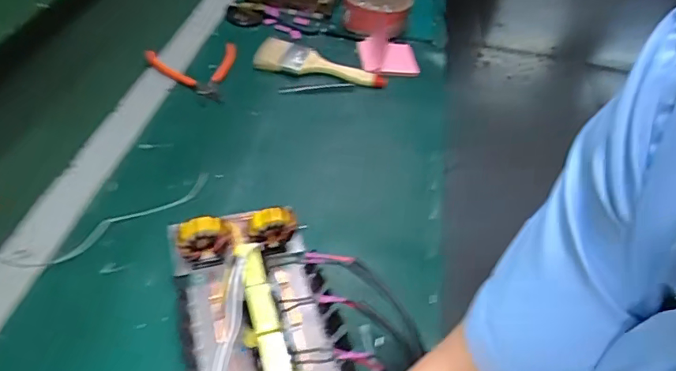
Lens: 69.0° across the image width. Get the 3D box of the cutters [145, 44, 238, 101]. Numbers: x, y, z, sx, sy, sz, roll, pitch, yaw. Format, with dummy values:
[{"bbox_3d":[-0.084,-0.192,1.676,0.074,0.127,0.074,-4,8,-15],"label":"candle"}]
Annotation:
[{"bbox_3d":[-0.225,-0.175,0.728,0.126,0.025,0.121,7,45,-2],"label":"cutters"}]

